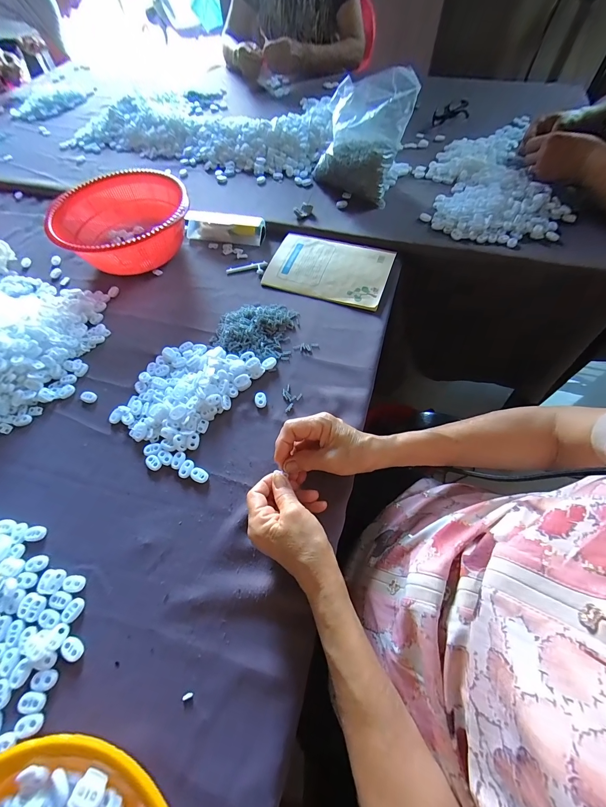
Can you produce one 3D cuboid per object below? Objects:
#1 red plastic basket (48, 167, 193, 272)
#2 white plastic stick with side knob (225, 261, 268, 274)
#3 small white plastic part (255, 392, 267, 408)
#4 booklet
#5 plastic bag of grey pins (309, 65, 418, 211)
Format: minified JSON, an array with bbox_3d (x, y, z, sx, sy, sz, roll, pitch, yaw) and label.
[{"bbox_3d":[-0.322,-0.325,0.570,0.228,0.084,0.229,-16,61,-6],"label":"red plastic basket"},{"bbox_3d":[-0.101,-0.244,0.562,0.076,0.010,0.026,-12,60,-4],"label":"white plastic stick with side knob"},{"bbox_3d":[-0.058,-0.005,0.422,0.015,0.004,0.023,-16,61,-6],"label":"small white plastic part"},{"bbox_3d":[0.045,-0.240,0.548,0.210,0.014,0.138,19,63,13],"label":"booklet"},{"bbox_3d":[0.108,-0.514,0.593,0.157,0.153,0.123,35,67,20],"label":"plastic bag of grey pins"}]

